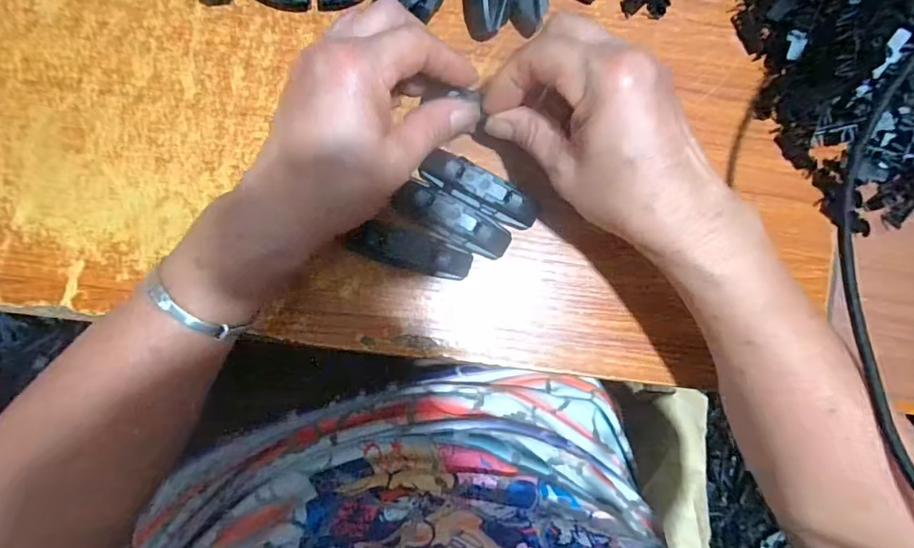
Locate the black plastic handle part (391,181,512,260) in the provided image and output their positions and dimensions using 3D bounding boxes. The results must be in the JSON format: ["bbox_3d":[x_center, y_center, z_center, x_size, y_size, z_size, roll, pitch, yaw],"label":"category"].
[{"bbox_3d":[-0.002,-0.031,0.286,0.069,0.020,0.023,27,89,-4],"label":"black plastic handle part"}]

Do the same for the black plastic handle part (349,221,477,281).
[{"bbox_3d":[-0.026,-0.014,0.286,0.070,0.015,0.024,13,90,-5],"label":"black plastic handle part"}]

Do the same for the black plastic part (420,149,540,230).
[{"bbox_3d":[0.015,-0.048,0.286,0.070,0.018,0.021,29,89,-4],"label":"black plastic part"}]

